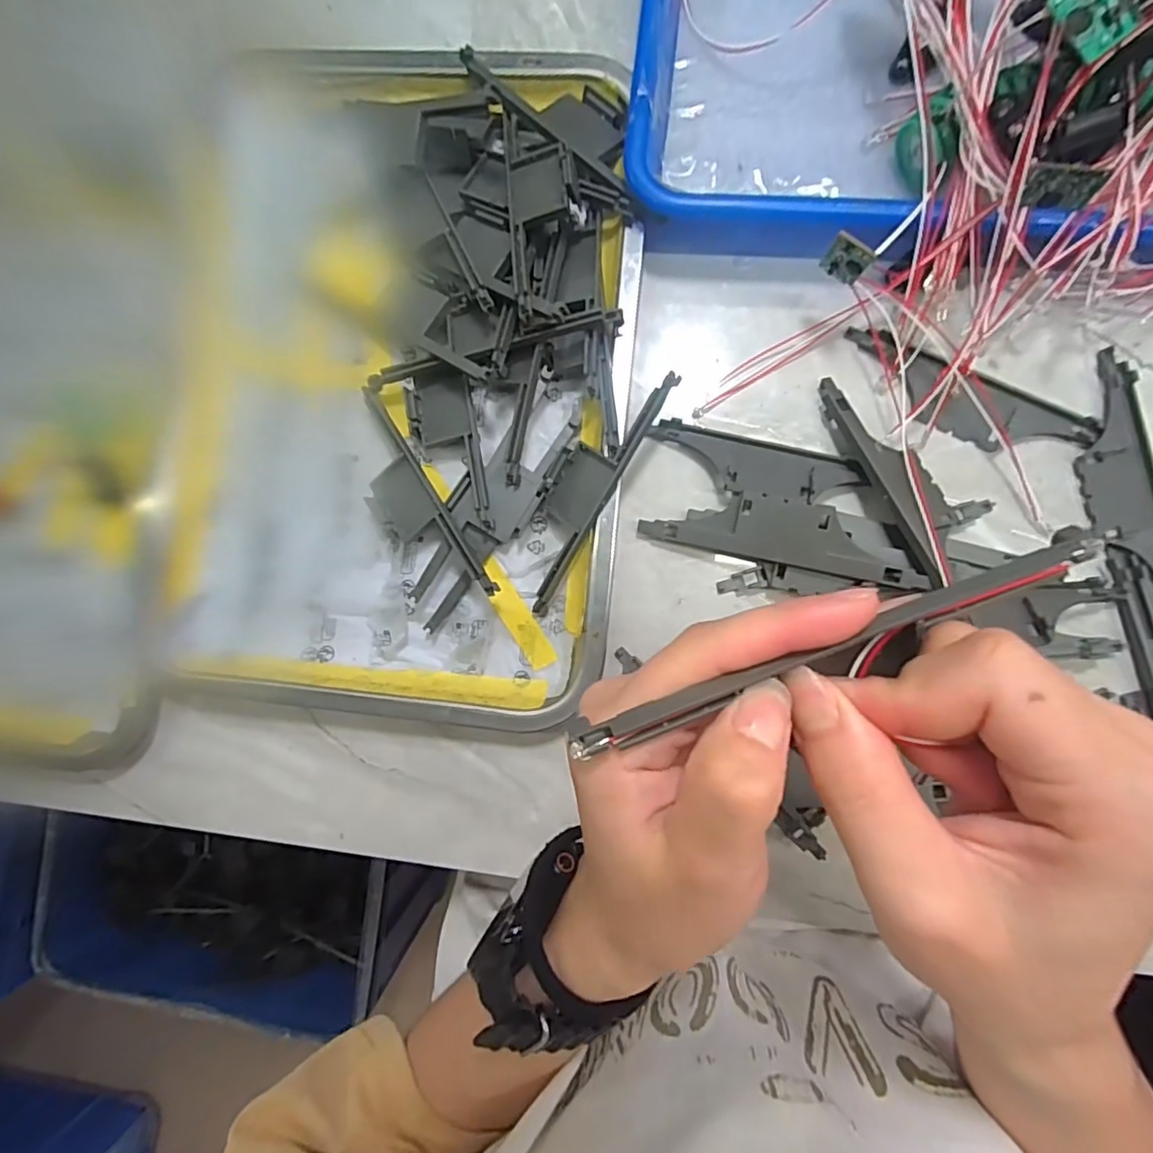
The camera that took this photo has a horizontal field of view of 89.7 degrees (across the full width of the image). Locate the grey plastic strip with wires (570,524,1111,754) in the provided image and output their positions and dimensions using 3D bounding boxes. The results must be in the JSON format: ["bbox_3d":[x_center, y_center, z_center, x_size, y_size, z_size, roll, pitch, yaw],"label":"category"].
[{"bbox_3d":[0.068,0.017,0.142,0.141,0.005,0.010,-21,86,-3],"label":"grey plastic strip with wires"}]

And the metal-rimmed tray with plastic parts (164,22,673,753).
[{"bbox_3d":[-0.097,-0.104,0.315,0.271,0.036,0.356,7,90,7],"label":"metal-rimmed tray with plastic parts"}]

